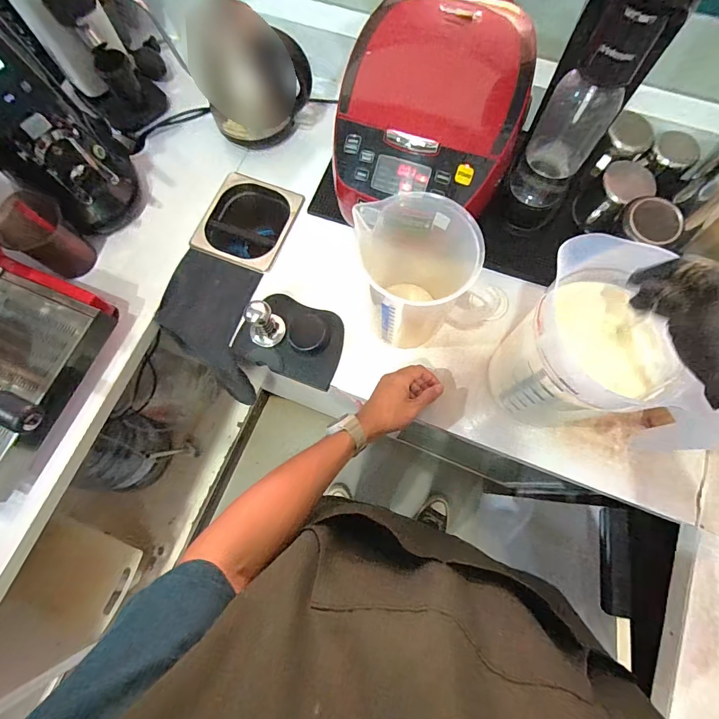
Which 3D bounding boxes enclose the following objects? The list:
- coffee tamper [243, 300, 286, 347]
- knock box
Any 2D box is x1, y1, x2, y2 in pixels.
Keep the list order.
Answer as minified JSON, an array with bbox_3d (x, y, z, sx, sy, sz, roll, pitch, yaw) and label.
[{"bbox_3d":[-0.150,-0.056,0.626,0.058,0.078,0.049,-36,77,-9],"label":"coffee tamper"},{"bbox_3d":[-0.206,-0.237,0.793,0.163,0.145,0.176,21,75,6],"label":"knock box"}]

